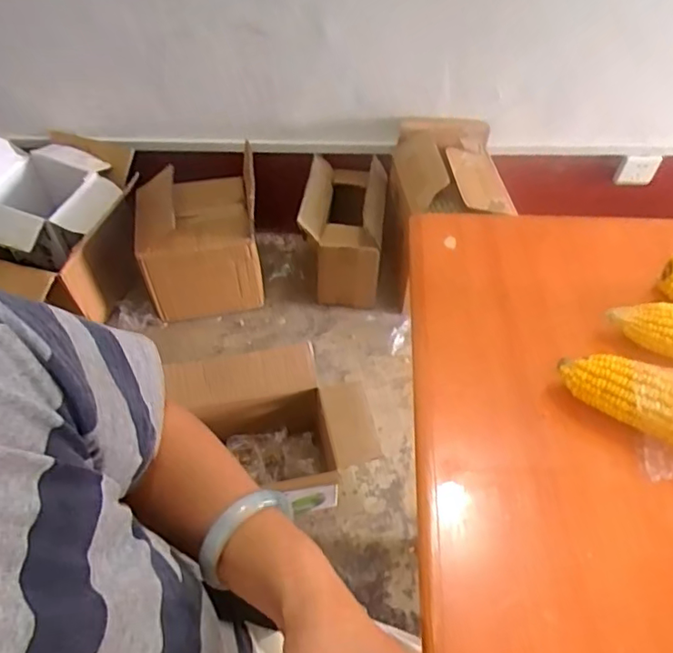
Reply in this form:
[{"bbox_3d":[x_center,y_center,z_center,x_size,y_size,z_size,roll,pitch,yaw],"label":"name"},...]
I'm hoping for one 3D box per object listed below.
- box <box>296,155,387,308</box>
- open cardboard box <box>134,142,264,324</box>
[{"bbox_3d":[0.020,-0.213,1.385,0.182,0.262,0.237,5,53,6],"label":"box"},{"bbox_3d":[-0.311,-0.193,1.364,0.294,0.282,0.244,-14,53,-8],"label":"open cardboard box"}]

